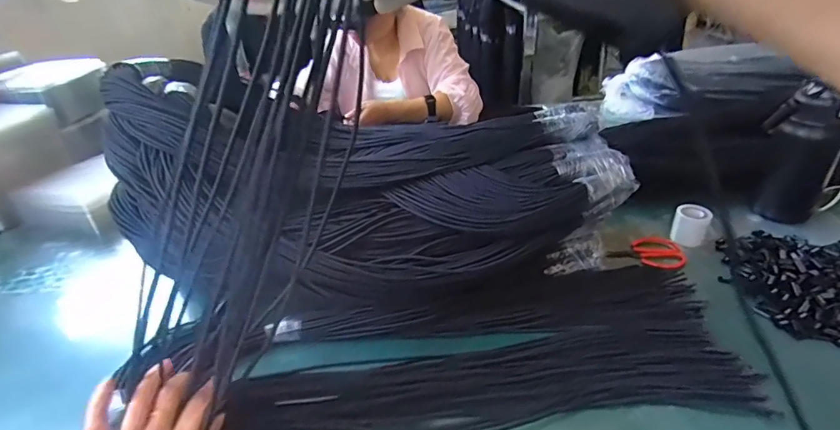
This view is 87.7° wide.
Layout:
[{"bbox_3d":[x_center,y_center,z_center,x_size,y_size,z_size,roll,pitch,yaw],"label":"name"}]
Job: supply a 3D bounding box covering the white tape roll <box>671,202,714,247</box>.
[{"bbox_3d":[0.445,0.015,0.719,0.048,0.056,0.048,-3,31,2],"label":"white tape roll"}]

